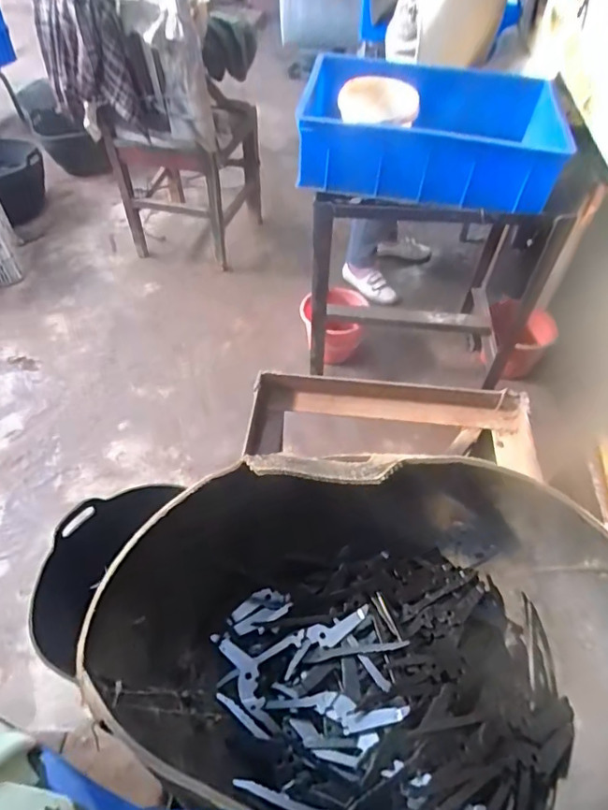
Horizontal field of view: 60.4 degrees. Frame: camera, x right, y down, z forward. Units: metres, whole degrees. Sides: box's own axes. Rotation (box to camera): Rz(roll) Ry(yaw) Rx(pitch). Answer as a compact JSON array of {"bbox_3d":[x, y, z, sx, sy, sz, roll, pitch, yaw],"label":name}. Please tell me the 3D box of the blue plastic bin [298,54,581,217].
[{"bbox_3d":[0.258,-0.569,1.079,0.486,0.182,0.335,9,50,7],"label":"blue plastic bin"}]

